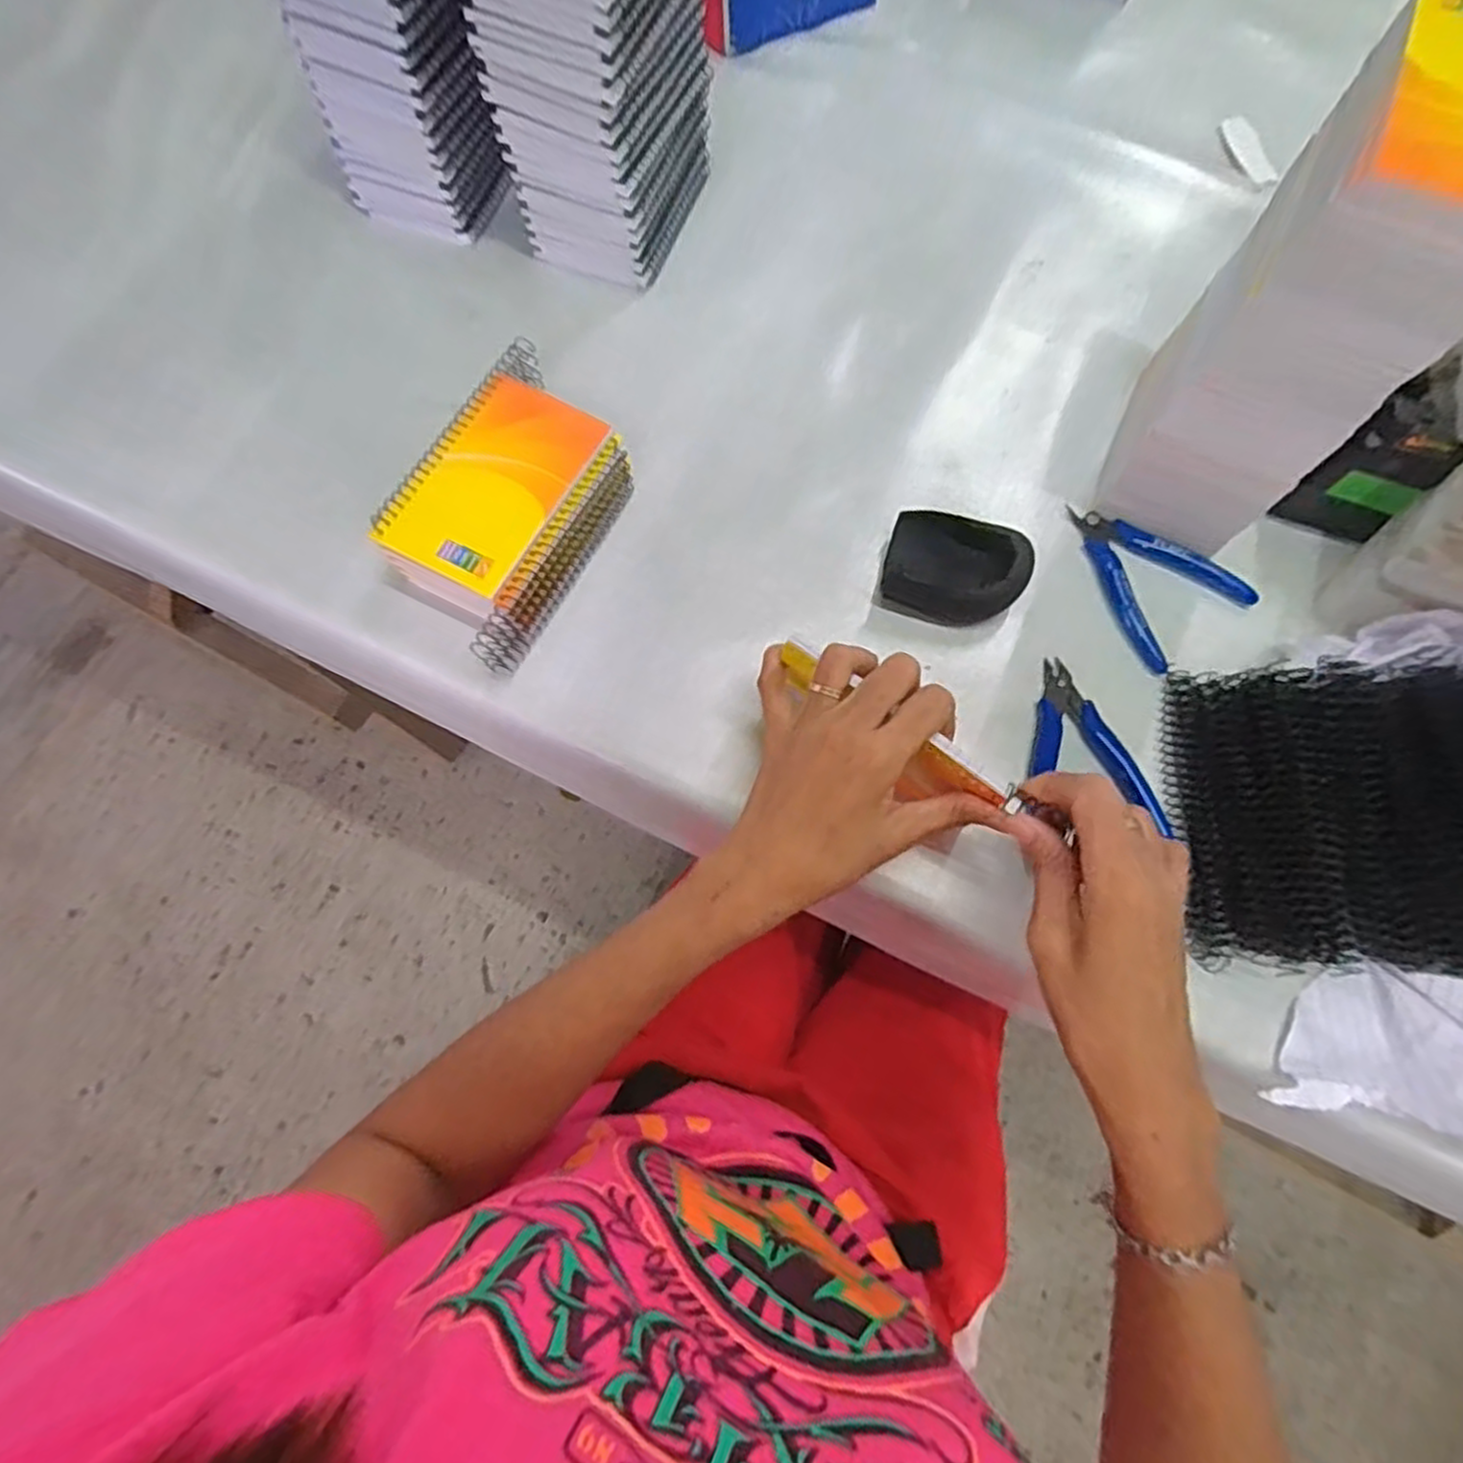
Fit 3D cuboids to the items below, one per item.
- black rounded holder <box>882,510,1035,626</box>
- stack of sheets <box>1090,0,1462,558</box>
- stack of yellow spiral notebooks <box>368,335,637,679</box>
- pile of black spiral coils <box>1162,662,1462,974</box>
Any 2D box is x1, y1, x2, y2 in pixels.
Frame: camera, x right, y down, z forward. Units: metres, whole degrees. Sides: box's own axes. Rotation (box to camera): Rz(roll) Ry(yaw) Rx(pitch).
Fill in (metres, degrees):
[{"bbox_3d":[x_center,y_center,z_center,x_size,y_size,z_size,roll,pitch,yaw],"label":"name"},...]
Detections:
[{"bbox_3d":[0.140,-0.100,0.470,0.084,0.034,0.054,20,75,4],"label":"black rounded holder"},{"bbox_3d":[0.301,-0.218,0.407,0.086,0.232,0.132,23,75,5],"label":"stack of sheets"},{"bbox_3d":[-0.133,-0.136,0.461,0.097,0.056,0.174,29,76,6],"label":"stack of yellow spiral notebooks"},{"bbox_3d":[0.389,0.046,0.424,0.261,0.053,0.165,2,74,-1],"label":"pile of black spiral coils"}]

